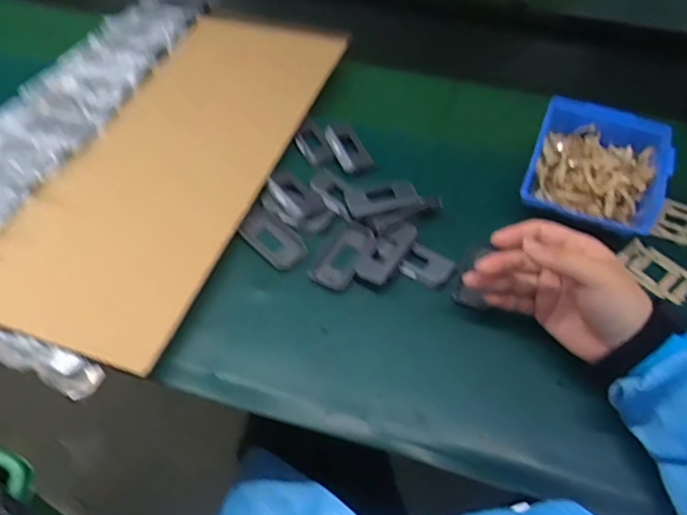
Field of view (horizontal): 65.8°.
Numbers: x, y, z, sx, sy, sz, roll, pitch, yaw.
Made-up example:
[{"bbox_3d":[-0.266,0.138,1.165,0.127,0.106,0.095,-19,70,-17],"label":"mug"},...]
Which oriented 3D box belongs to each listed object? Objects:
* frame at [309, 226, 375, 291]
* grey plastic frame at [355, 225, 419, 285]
[{"bbox_3d":[0.000,-0.001,0.515,0.037,0.007,0.073,25,55,17],"label":"frame"},{"bbox_3d":[0.043,-0.005,0.516,0.032,0.012,0.076,26,56,18],"label":"grey plastic frame"}]

